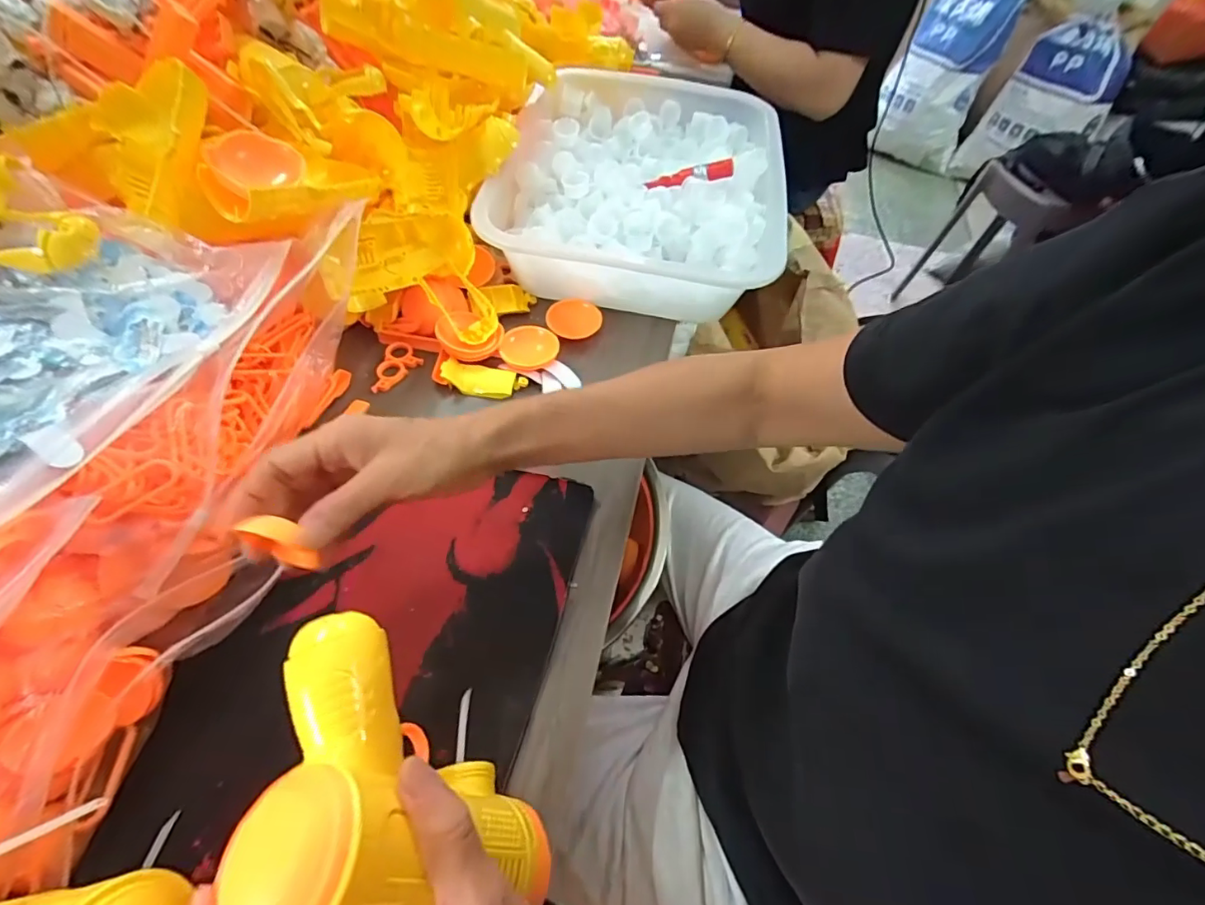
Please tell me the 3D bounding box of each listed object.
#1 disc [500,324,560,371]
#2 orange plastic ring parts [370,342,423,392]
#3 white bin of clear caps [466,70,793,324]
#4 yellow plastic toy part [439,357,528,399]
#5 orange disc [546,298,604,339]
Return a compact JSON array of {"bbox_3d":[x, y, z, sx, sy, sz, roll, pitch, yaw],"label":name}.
[{"bbox_3d":[-0.070,-0.103,0.502,0.055,0.012,0.047,-6,57,-9],"label":"disc"},{"bbox_3d":[-0.200,-0.081,0.494,0.037,0.006,0.058,33,60,16],"label":"orange plastic ring parts"},{"bbox_3d":[0.039,-0.300,0.600,0.297,0.081,0.368,7,56,0],"label":"white bin of clear caps"},{"bbox_3d":[-0.109,-0.069,0.485,0.076,0.017,0.029,9,56,1],"label":"yellow plastic toy part"},{"bbox_3d":[-0.029,-0.138,0.535,0.055,0.009,0.043,6,81,-7],"label":"orange disc"}]

